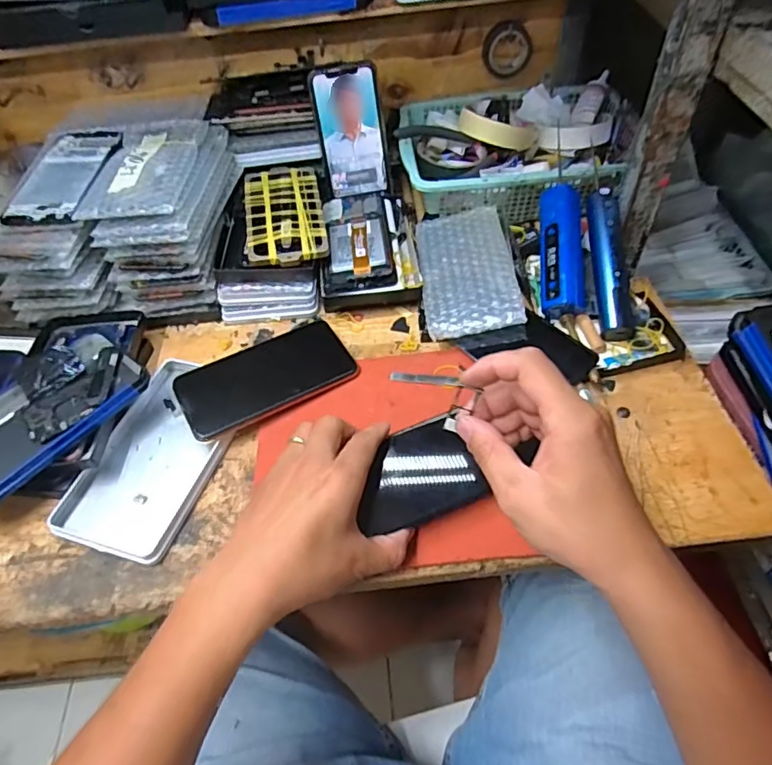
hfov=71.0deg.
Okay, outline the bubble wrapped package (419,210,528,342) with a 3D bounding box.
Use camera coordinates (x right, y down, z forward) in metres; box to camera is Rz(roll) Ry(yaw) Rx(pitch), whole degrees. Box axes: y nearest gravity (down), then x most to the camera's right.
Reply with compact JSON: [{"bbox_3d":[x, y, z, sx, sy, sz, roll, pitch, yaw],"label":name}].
[{"bbox_3d":[0.081,-0.118,0.544,0.089,0.013,0.174,-3,52,3],"label":"bubble wrapped package"}]

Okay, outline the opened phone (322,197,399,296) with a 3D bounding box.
[{"bbox_3d":[-0.031,-0.153,0.586,0.074,0.013,0.156,-7,52,0],"label":"opened phone"}]

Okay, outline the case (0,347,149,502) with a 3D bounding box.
[{"bbox_3d":[-0.299,0.030,0.464,0.103,0.014,0.174,31,61,26],"label":"case"}]

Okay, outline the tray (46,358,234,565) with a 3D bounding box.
[{"bbox_3d":[-0.193,0.058,0.469,0.102,0.014,0.183,11,54,14],"label":"tray"}]

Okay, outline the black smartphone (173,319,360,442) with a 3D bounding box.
[{"bbox_3d":[-0.110,-0.006,0.499,0.154,0.009,0.078,-26,62,-22],"label":"black smartphone"}]

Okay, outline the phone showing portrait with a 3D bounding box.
[{"bbox_3d":[-0.038,-0.281,0.609,0.071,0.134,0.013,-10,33,-1],"label":"phone showing portrait"}]

